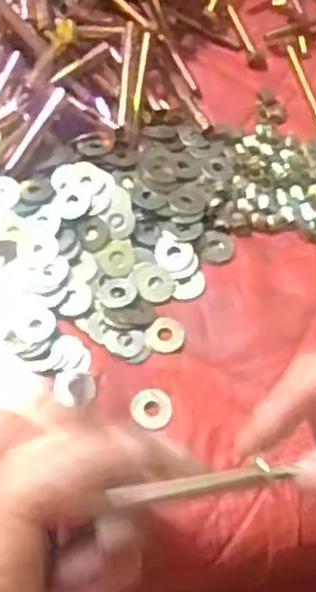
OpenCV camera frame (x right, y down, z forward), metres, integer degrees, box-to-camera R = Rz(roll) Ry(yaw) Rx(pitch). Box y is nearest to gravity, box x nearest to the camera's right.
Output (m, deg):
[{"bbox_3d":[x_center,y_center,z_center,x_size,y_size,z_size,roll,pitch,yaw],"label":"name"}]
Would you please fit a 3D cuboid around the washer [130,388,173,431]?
[{"bbox_3d":[-0.003,0.059,0.405,0.022,0.004,0.023,5,63,-11],"label":"washer"}]

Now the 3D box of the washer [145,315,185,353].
[{"bbox_3d":[0.004,0.021,0.429,0.021,0.004,0.021,1,60,-1],"label":"washer"}]

